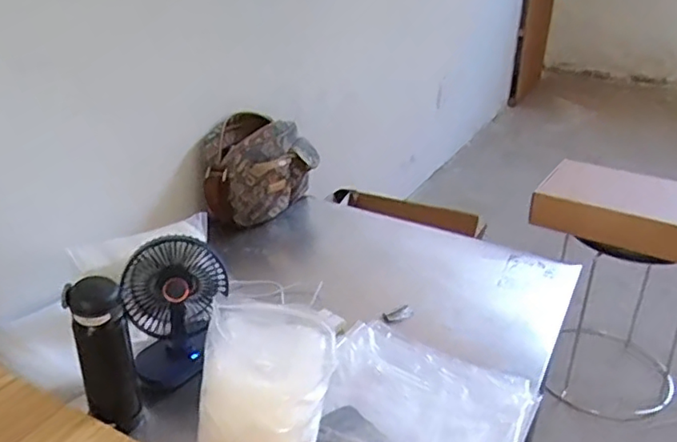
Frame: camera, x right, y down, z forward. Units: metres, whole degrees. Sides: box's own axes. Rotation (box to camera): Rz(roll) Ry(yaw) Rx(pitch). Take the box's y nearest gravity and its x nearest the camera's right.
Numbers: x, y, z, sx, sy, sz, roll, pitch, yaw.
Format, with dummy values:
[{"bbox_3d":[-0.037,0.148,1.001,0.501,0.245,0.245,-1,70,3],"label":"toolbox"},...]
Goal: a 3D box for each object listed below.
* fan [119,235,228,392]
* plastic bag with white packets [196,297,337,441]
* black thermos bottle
[{"bbox_3d":[-0.239,0.122,0.888,0.144,0.184,0.109,-16,32,-29],"label":"fan"},{"bbox_3d":[-0.080,0.210,0.670,0.130,0.231,0.118,14,30,24],"label":"plastic bag with white packets"},{"bbox_3d":[-0.288,0.170,0.749,0.067,0.196,0.058,-12,30,-23],"label":"black thermos bottle"}]

